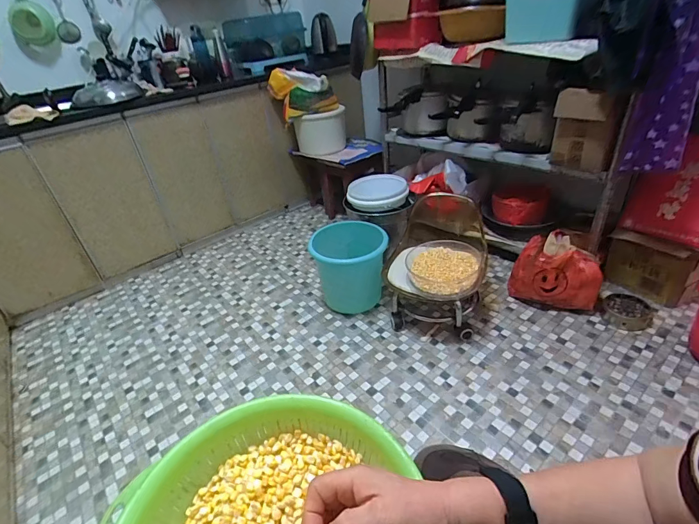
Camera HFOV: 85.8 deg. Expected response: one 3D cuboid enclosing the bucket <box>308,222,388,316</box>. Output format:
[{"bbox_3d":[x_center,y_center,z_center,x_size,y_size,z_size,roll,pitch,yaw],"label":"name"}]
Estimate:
[{"bbox_3d":[0.007,0.022,1.500,0.286,0.312,0.258,-11,33,-7],"label":"bucket"}]

